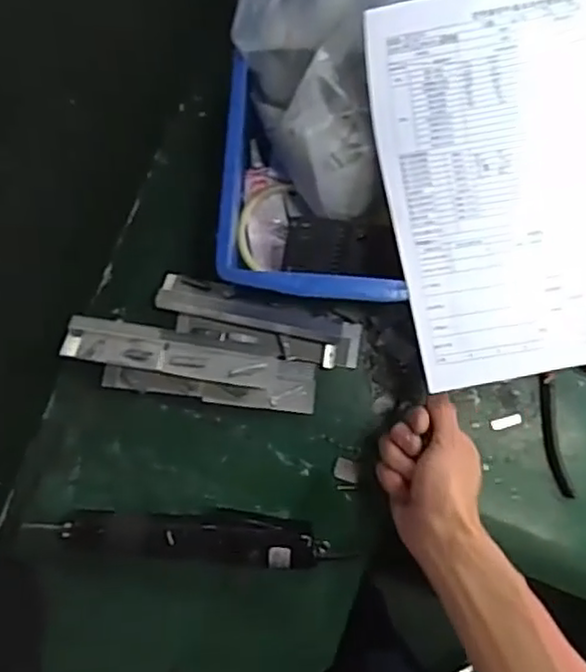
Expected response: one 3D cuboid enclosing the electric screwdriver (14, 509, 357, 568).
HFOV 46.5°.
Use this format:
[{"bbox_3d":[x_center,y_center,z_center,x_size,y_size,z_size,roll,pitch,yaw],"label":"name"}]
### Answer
[{"bbox_3d":[-0.076,0.167,0.569,0.254,0.037,0.039,4,84,0],"label":"electric screwdriver"}]

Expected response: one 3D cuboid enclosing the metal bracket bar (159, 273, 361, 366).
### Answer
[{"bbox_3d":[-0.028,-0.016,0.600,0.179,0.017,0.037,17,84,1],"label":"metal bracket bar"}]

